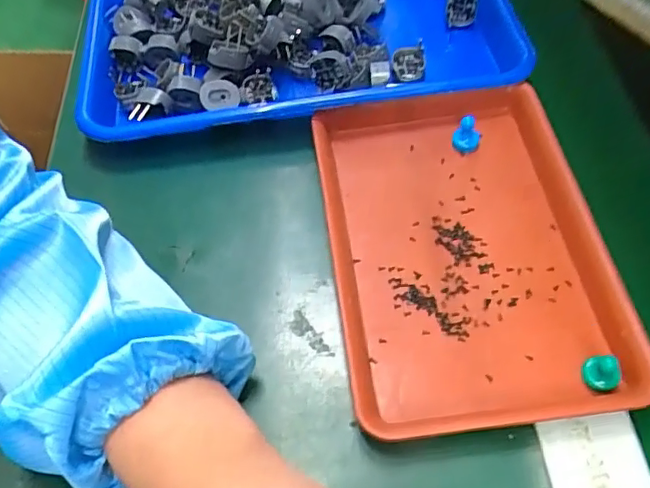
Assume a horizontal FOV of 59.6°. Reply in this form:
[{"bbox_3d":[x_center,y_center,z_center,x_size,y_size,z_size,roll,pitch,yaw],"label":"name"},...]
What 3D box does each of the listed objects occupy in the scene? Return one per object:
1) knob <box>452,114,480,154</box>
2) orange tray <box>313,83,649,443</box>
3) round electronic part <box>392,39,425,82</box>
[{"bbox_3d":[0.098,-0.076,0.391,0.018,0.023,0.018,11,59,11],"label":"knob"},{"bbox_3d":[0.089,-0.003,0.350,0.166,0.022,0.231,-7,57,-1],"label":"orange tray"},{"bbox_3d":[0.063,-0.138,0.429,0.023,0.018,0.023,-2,57,3],"label":"round electronic part"}]

